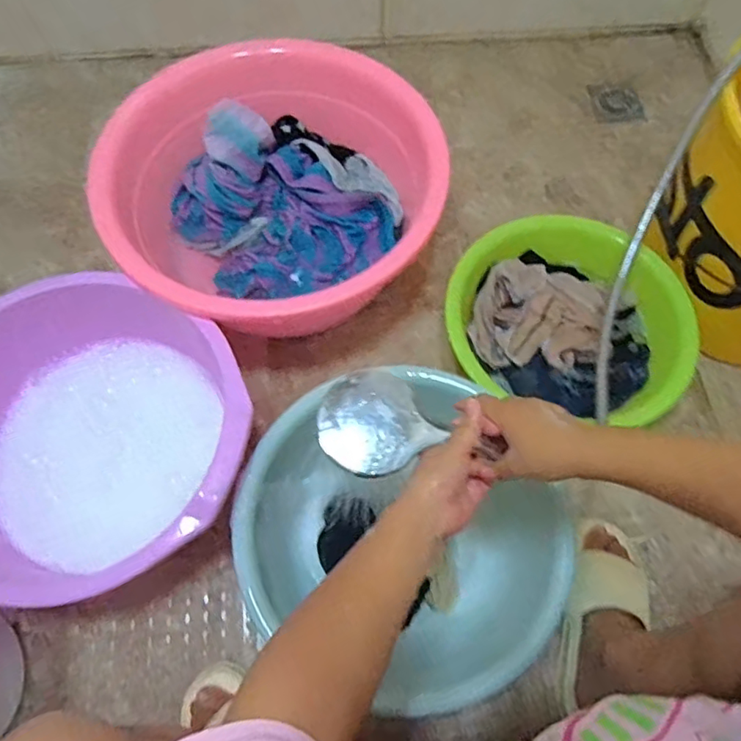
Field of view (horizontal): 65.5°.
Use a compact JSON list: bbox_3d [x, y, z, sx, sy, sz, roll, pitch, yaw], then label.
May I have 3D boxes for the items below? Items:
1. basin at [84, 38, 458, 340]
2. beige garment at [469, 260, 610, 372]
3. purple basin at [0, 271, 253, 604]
[{"bbox_3d":[-0.130,-0.242,0.852,0.415,0.218,0.448,1,69,-2],"label":"basin"},{"bbox_3d":[0.257,-0.079,0.852,0.202,0.048,0.166,10,66,4],"label":"beige garment"},{"bbox_3d":[-0.371,0.078,0.740,0.415,0.156,0.379,38,72,11],"label":"purple basin"}]

